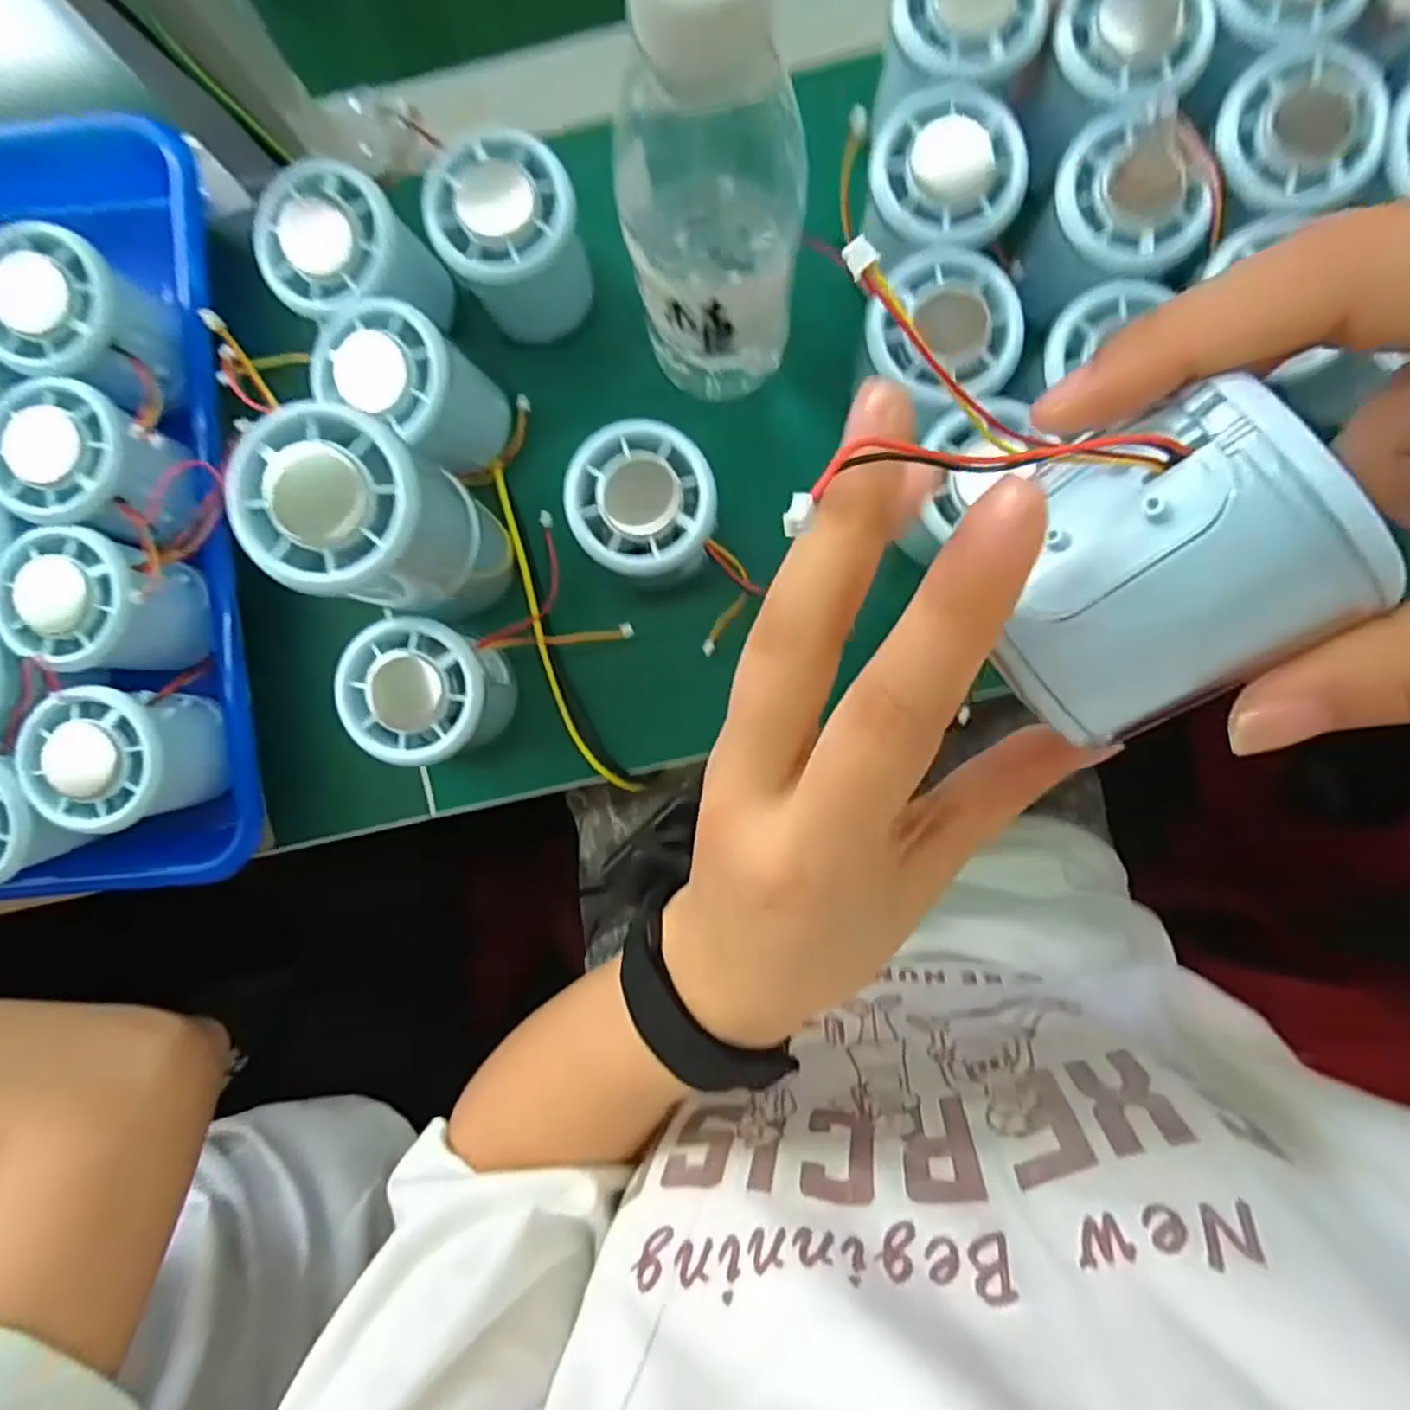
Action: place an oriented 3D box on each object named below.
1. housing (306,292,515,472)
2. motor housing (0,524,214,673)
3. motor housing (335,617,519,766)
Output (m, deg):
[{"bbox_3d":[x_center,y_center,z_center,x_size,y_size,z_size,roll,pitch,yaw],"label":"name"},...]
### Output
[{"bbox_3d":[-0.119,-0.129,0.287,0.059,0.056,0.050,25,90,3],"label":"housing"},{"bbox_3d":[-0.249,-0.043,0.288,0.053,0.051,0.051,0,89,2],"label":"motor housing"},{"bbox_3d":[-0.112,-0.005,0.293,0.055,0.055,0.055,-8,88,2],"label":"motor housing"}]

